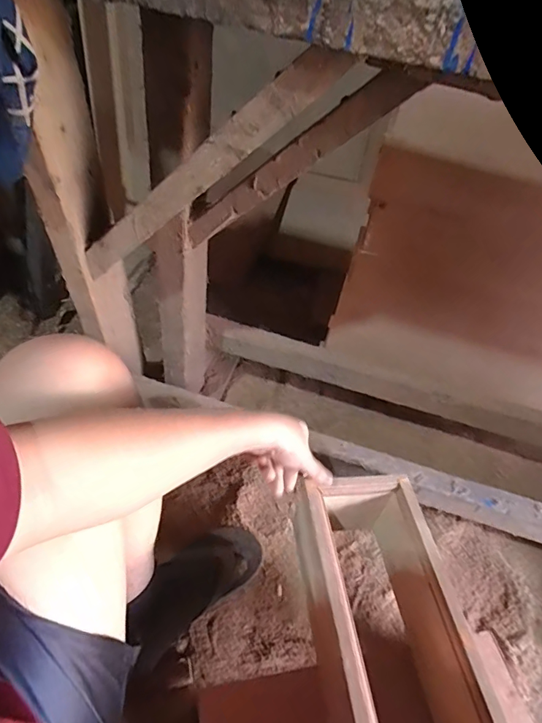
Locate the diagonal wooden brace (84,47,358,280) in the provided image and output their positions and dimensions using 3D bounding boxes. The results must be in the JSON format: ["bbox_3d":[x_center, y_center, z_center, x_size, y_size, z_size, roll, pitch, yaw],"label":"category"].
[{"bbox_3d":[-0.093,-0.183,0.459,0.406,0.037,0.027,-20,37,39],"label":"diagonal wooden brace"}]

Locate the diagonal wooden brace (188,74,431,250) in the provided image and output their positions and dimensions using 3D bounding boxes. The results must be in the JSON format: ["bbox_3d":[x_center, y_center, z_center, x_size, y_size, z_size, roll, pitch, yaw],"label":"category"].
[{"bbox_3d":[0.011,-0.221,0.508,0.332,0.031,0.022,-20,36,40],"label":"diagonal wooden brace"}]

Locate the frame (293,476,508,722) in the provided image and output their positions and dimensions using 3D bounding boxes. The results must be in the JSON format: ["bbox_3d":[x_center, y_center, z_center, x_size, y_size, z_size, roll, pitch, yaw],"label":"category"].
[{"bbox_3d":[0.140,0.331,0.500,0.157,0.113,0.388,-5,44,-7],"label":"frame"}]

